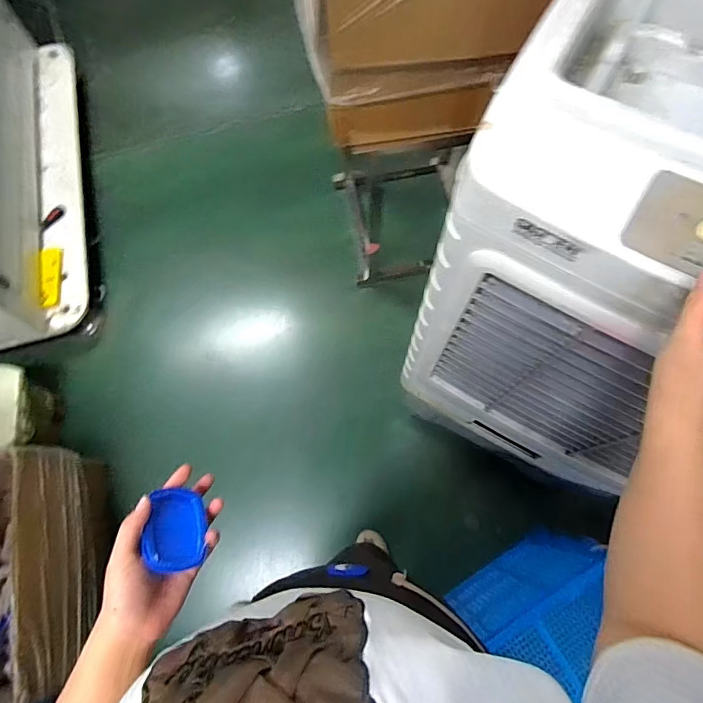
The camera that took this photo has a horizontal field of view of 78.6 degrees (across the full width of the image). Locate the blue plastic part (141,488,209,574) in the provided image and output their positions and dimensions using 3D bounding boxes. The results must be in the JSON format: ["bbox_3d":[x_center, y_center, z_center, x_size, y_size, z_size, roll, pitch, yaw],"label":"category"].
[{"bbox_3d":[-0.173,0.175,0.424,0.054,0.007,0.072,18,49,-34],"label":"blue plastic part"}]

